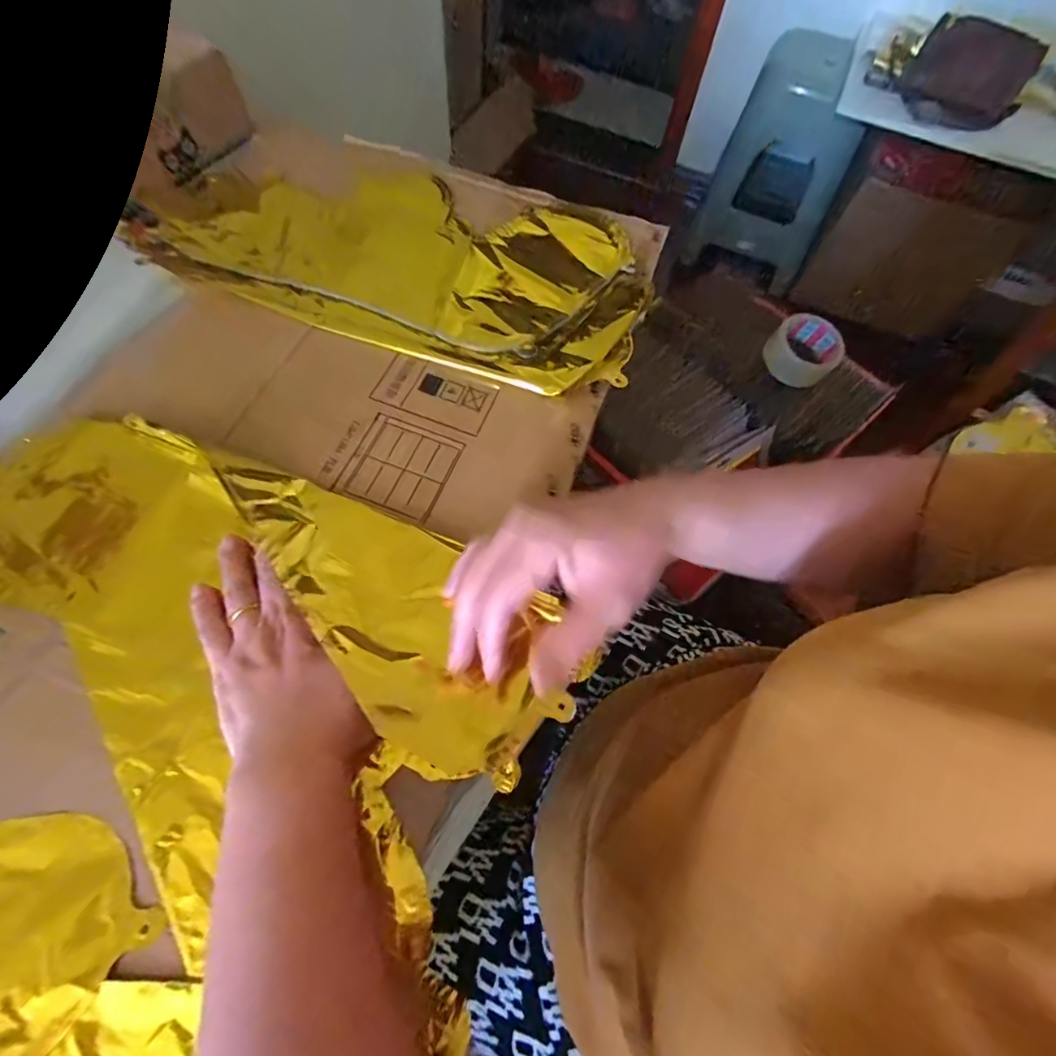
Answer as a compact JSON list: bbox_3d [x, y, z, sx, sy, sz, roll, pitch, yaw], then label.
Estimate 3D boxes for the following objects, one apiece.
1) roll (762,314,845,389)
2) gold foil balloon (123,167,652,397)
[{"bbox_3d":[0.406,-0.262,0.732,0.115,0.045,0.096,-38,72,-19],"label":"roll"},{"bbox_3d":[-0.106,-0.250,0.447,0.420,0.014,0.222,17,64,5],"label":"gold foil balloon"}]

